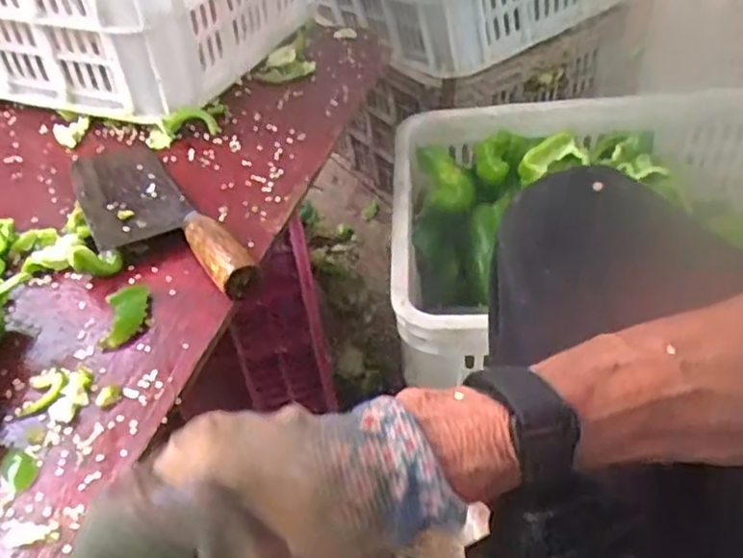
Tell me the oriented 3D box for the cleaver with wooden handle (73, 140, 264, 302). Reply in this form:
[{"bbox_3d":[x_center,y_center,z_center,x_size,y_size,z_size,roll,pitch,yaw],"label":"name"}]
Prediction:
[{"bbox_3d":[-0.184,-0.052,0.553,0.080,0.029,0.269,-28,46,-22],"label":"cleaver with wooden handle"}]

